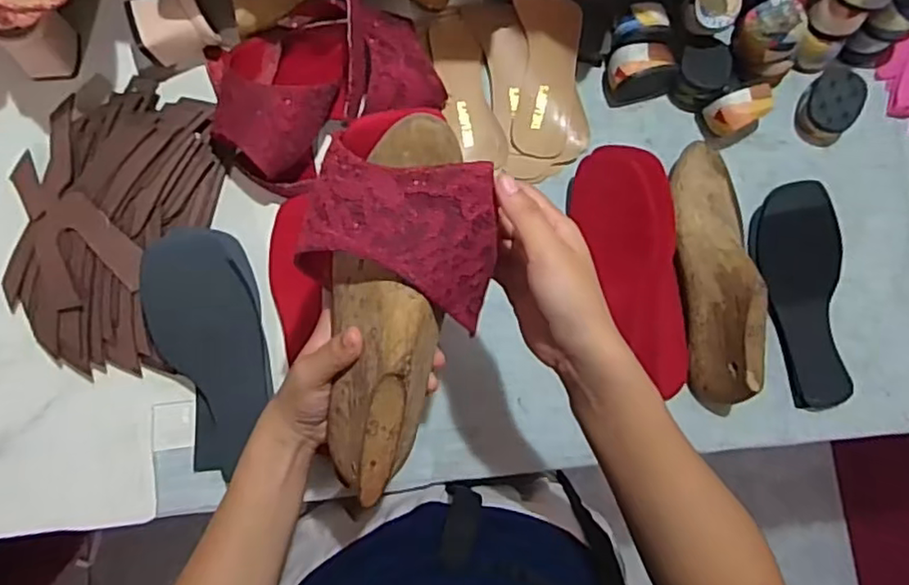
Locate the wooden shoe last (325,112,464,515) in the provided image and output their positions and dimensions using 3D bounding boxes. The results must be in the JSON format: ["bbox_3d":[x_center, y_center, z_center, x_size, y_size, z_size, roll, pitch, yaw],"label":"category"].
[{"bbox_3d":[-0.042,0.011,0.379,0.065,0.065,0.225,9,96,-2],"label":"wooden shoe last"}]

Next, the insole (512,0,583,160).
[{"bbox_3d":[0.089,-0.208,0.625,0.060,0.013,0.152,1,96,9],"label":"insole"}]

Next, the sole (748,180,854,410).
[{"bbox_3d":[0.338,-0.001,0.618,0.086,0.011,0.210,-8,82,-5],"label":"sole"}]

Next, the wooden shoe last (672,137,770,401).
[{"bbox_3d":[0.237,-0.023,0.581,0.062,0.081,0.240,2,81,-3],"label":"wooden shoe last"}]

